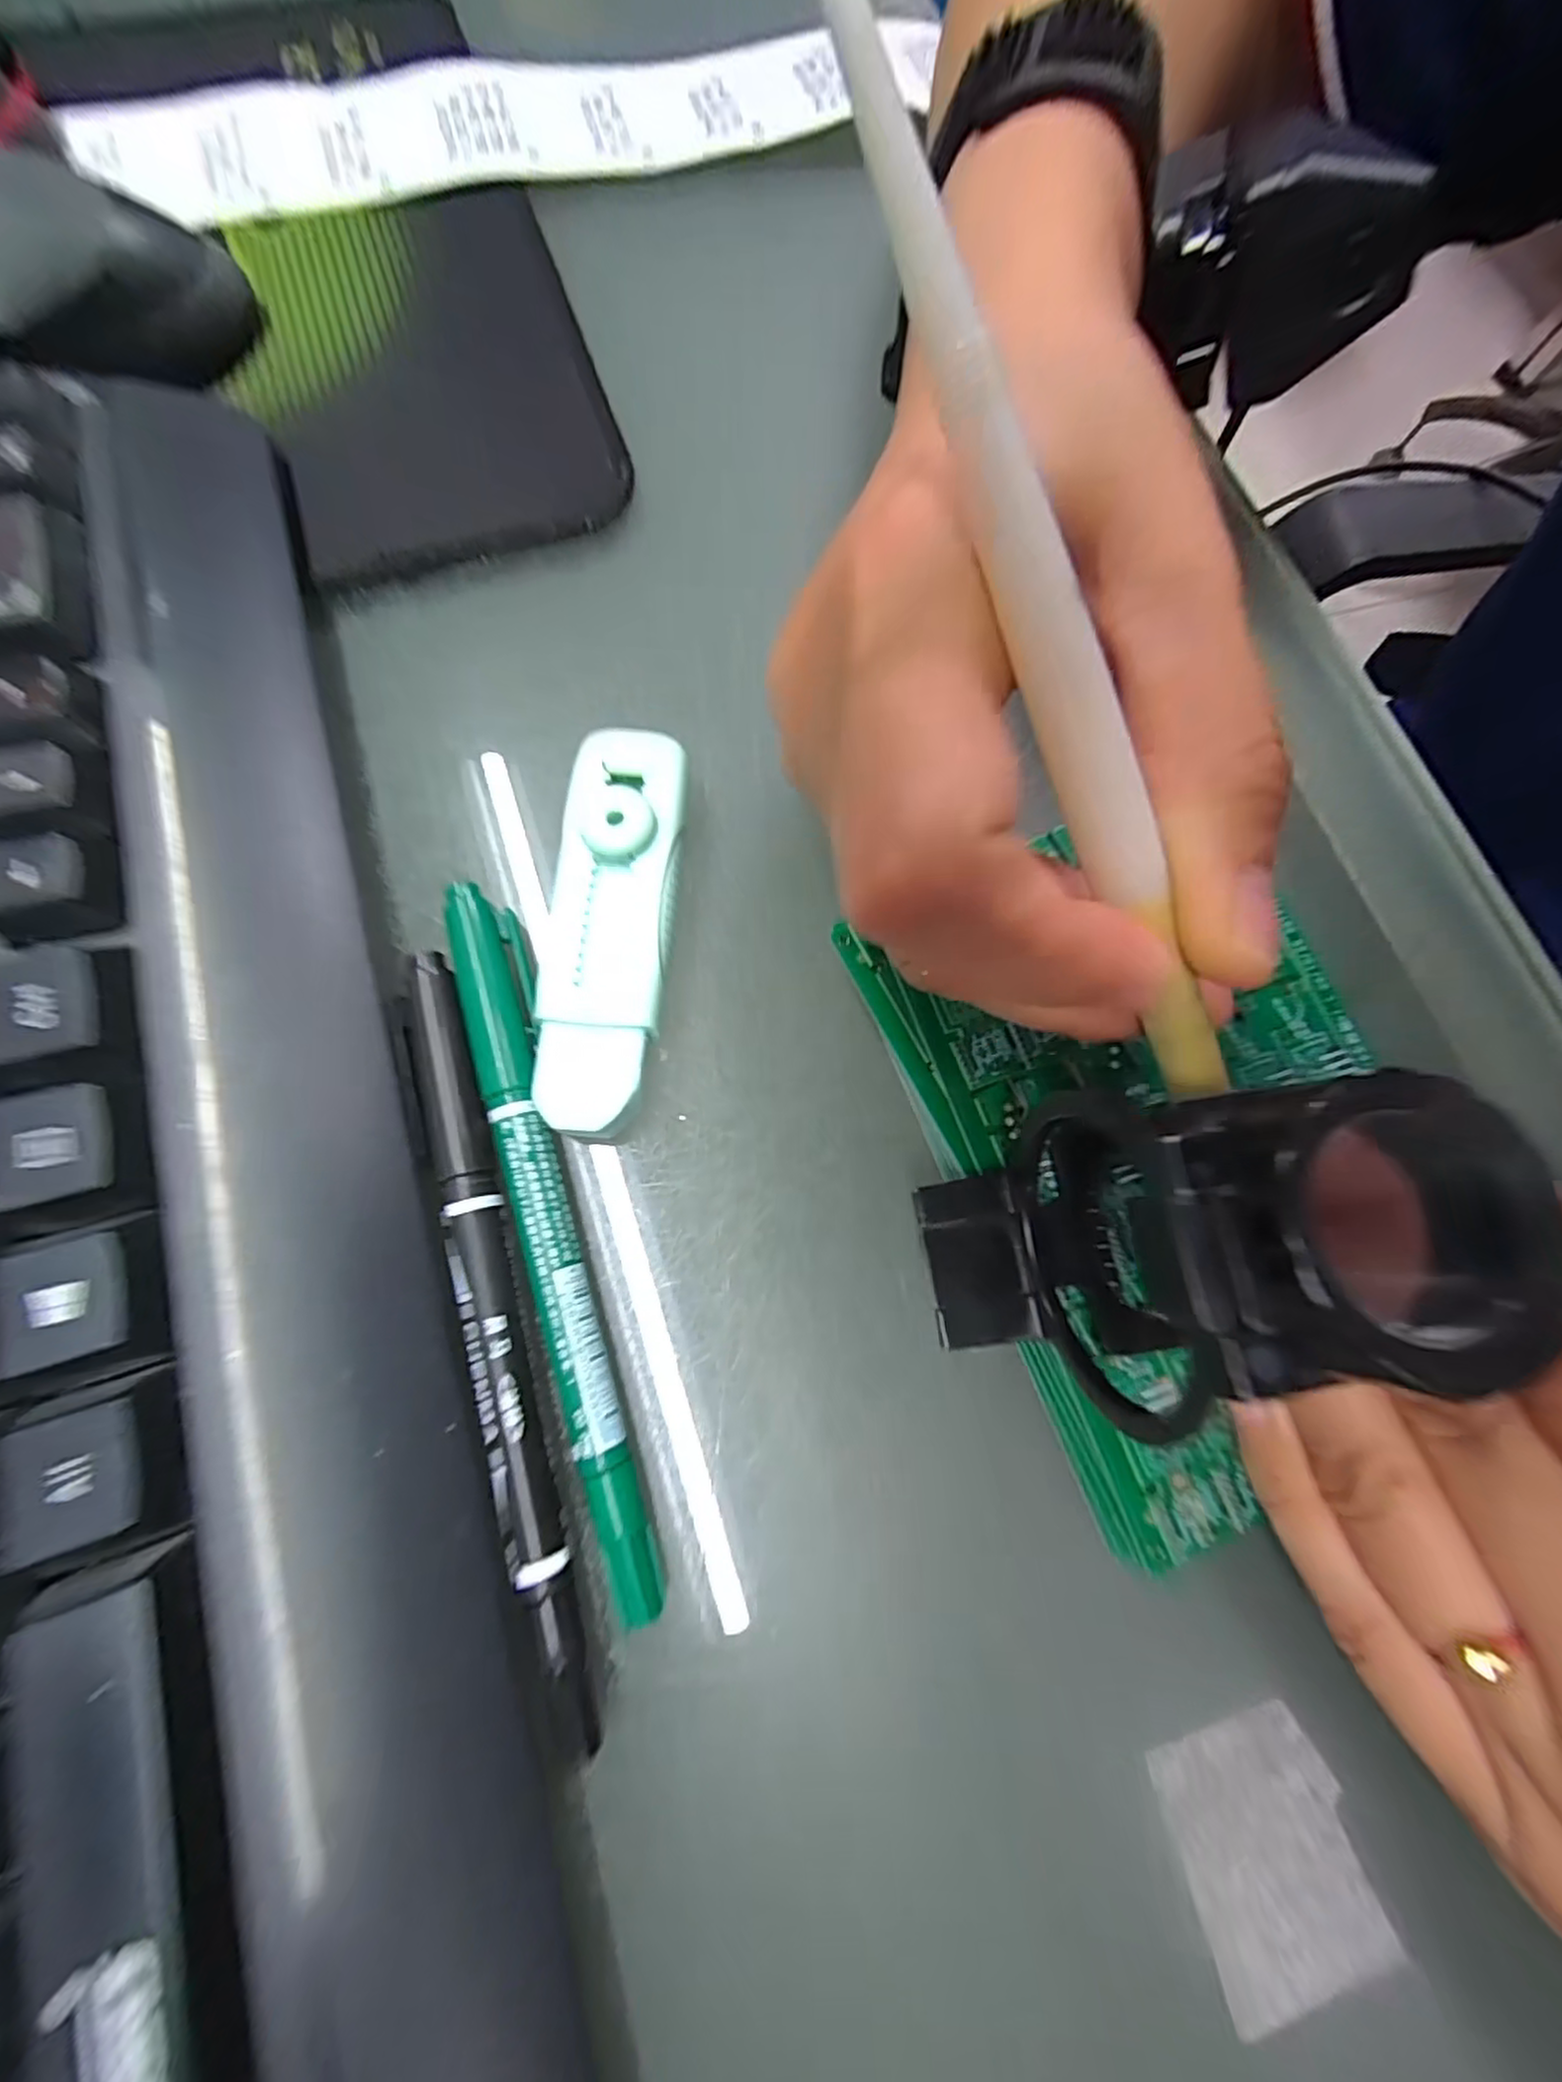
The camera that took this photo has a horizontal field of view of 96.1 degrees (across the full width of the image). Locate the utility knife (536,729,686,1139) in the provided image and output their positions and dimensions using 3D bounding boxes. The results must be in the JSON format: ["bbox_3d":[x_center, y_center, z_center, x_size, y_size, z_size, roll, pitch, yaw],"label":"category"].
[{"bbox_3d":[-0.034,-0.025,0.143,0.024,0.010,0.088,5,75,-1],"label":"utility knife"}]

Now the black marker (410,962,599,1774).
[{"bbox_3d":[-0.052,0.047,0.127,0.010,0.006,0.134,-16,76,-6],"label":"black marker"}]

